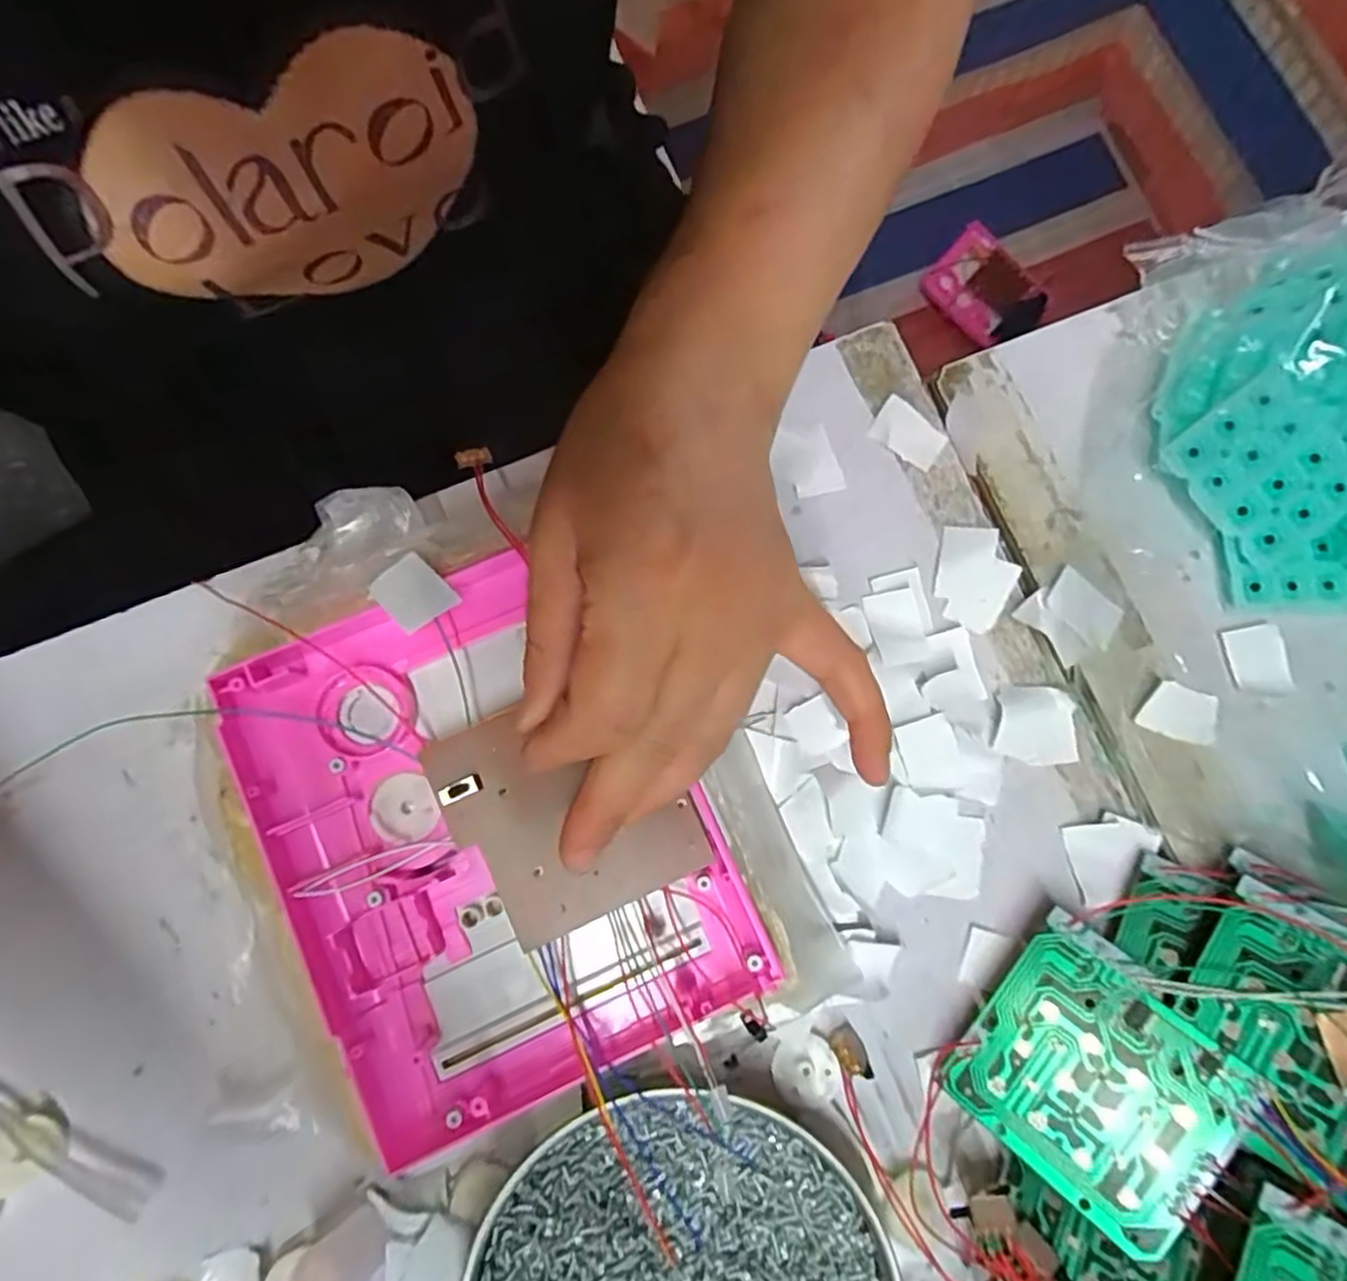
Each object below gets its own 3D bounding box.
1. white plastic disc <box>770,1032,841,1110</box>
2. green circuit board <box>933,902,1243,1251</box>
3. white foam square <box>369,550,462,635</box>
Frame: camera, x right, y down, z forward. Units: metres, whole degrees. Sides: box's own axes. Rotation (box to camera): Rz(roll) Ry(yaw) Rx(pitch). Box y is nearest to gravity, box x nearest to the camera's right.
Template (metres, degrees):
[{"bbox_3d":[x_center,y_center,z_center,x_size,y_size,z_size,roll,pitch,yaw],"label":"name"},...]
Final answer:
[{"bbox_3d":[0.046,0.151,0.254,0.023,0.004,0.023,0,78,1],"label":"white plastic disc"},{"bbox_3d":[0.138,0.141,0.236,0.071,0.004,0.072,36,88,29],"label":"green circuit board"},{"bbox_3d":[-0.086,-0.016,0.238,0.020,0.004,0.029,-41,64,-15],"label":"white foam square"}]

